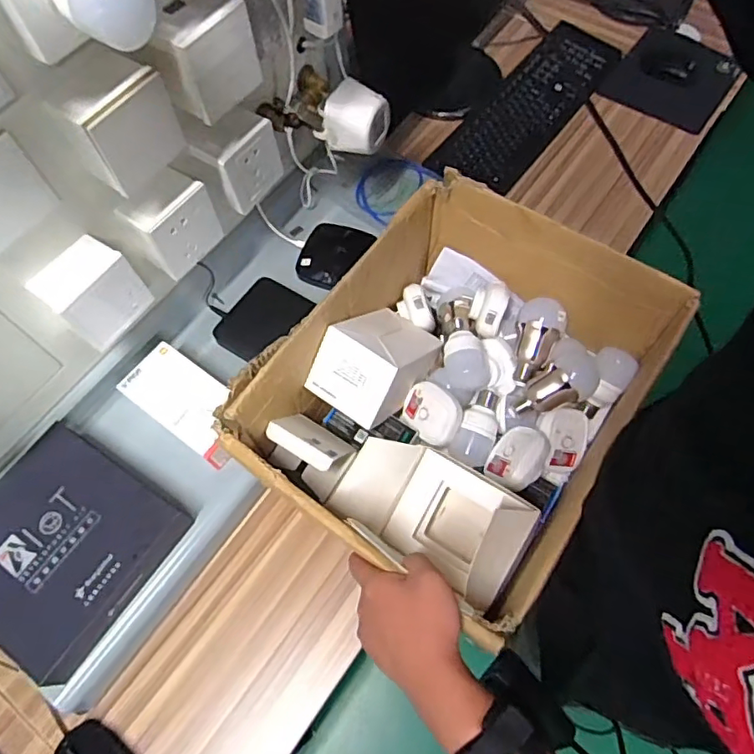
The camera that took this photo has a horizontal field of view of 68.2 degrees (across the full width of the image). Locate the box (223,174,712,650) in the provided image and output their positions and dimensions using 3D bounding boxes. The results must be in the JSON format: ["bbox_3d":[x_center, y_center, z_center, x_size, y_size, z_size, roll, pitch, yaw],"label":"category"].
[{"bbox_3d":[0.078,0.016,0.621,0.331,0.187,0.393,32,69,16],"label":"box"}]

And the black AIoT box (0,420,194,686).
[{"bbox_3d":[-0.345,0.180,0.606,0.205,0.039,0.204,31,69,16],"label":"black AIoT box"}]

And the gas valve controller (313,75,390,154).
[{"bbox_3d":[-0.029,-0.326,0.698,0.078,0.060,0.067,31,69,16],"label":"gas valve controller"}]

